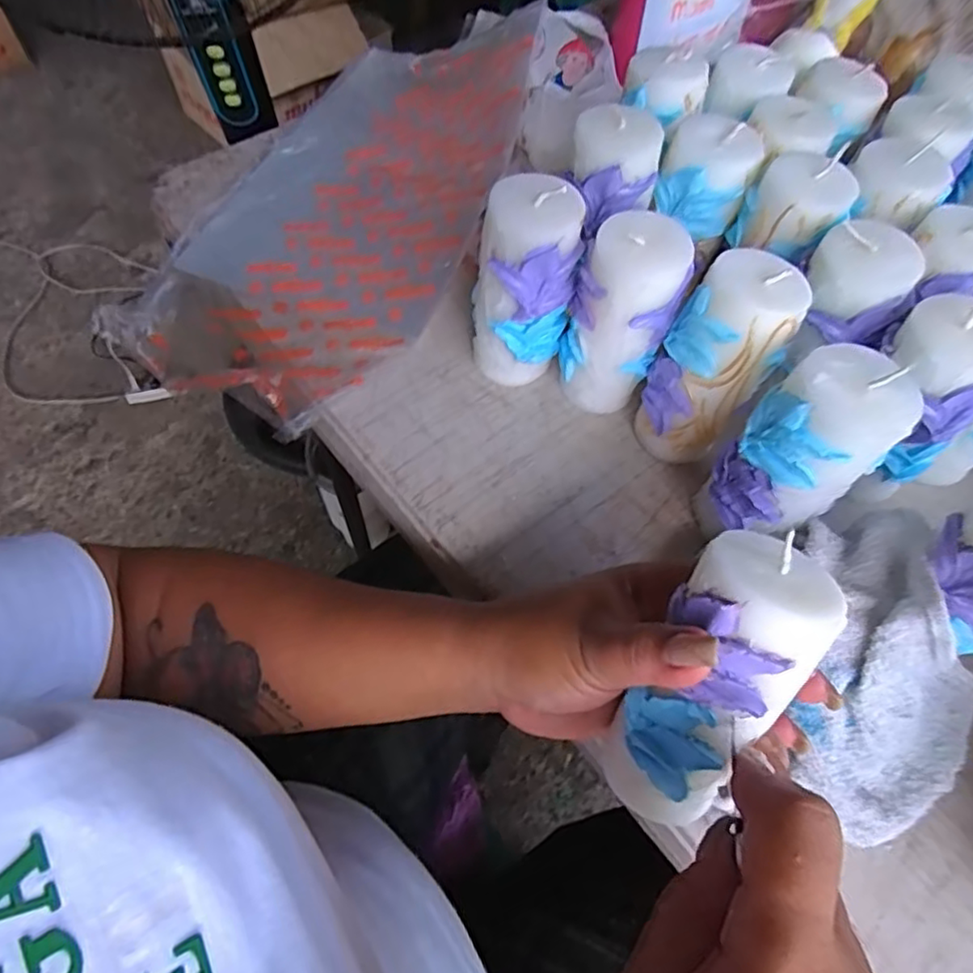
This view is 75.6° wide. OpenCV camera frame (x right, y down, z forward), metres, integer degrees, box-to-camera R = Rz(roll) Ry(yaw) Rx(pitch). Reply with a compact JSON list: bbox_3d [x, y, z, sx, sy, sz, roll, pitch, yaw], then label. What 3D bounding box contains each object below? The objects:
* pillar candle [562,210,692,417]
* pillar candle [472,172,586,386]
[{"bbox_3d":[0.070,-0.086,0.333,0.052,0.104,0.042,16,62,6],"label":"pillar candle"},{"bbox_3d":[0.018,-0.106,0.337,0.050,0.108,0.043,-5,62,-5],"label":"pillar candle"}]

